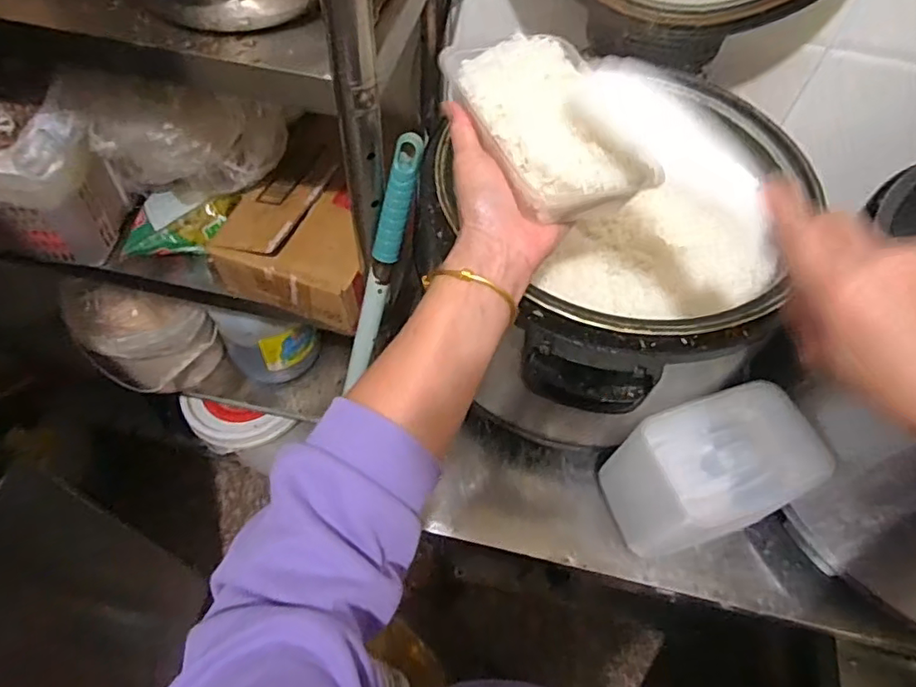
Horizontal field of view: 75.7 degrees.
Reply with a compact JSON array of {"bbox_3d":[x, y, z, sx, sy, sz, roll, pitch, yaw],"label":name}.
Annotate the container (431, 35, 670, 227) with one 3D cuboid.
[{"bbox_3d":[0.059,-0.156,0.390,0.095,0.040,0.161,-21,66,-16],"label":"container"}]

